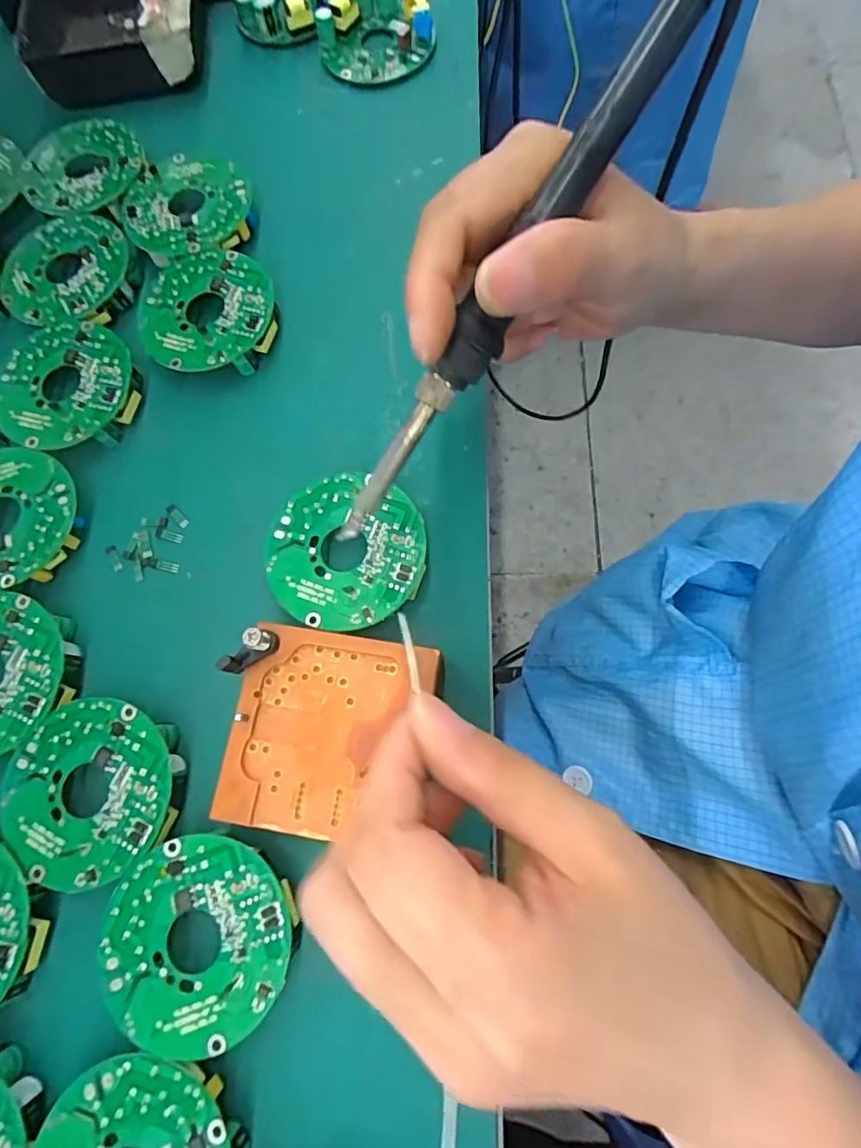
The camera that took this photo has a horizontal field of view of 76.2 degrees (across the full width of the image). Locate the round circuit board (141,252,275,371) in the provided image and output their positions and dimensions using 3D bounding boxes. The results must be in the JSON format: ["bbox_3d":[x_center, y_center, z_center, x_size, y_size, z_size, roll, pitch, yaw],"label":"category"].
[{"bbox_3d":[-0.106,-0.124,0.261,0.063,0.013,0.063,-1,74,4],"label":"round circuit board"}]

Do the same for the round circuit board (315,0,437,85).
[{"bbox_3d":[-0.031,-0.305,0.308,0.060,0.020,0.055,-1,74,4],"label":"round circuit board"}]

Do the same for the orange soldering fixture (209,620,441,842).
[{"bbox_3d":[-0.038,0.057,0.198,0.070,0.015,0.070,8,75,7],"label":"orange soldering fixture"}]

